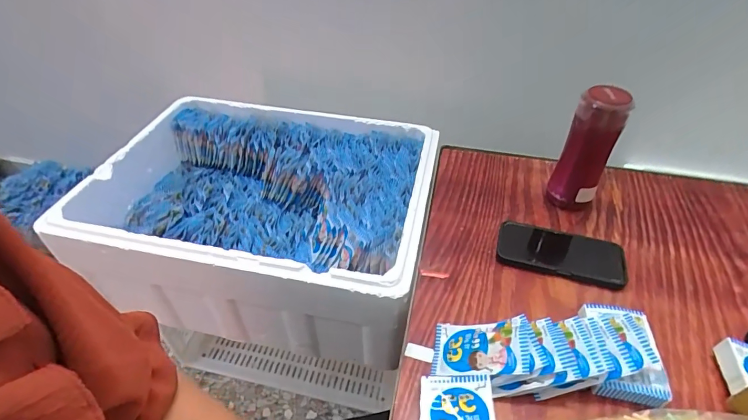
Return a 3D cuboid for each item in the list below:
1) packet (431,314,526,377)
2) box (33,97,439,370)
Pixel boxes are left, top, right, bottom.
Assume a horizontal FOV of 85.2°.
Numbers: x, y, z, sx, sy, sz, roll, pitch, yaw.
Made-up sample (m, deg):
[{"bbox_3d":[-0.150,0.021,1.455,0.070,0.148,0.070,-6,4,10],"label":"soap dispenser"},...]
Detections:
[{"bbox_3d":[0.115,0.152,0.453,0.100,0.009,0.067,-16,34,22],"label":"packet"},{"bbox_3d":[-0.197,-0.001,0.765,0.576,0.199,0.409,9,42,8],"label":"box"}]

